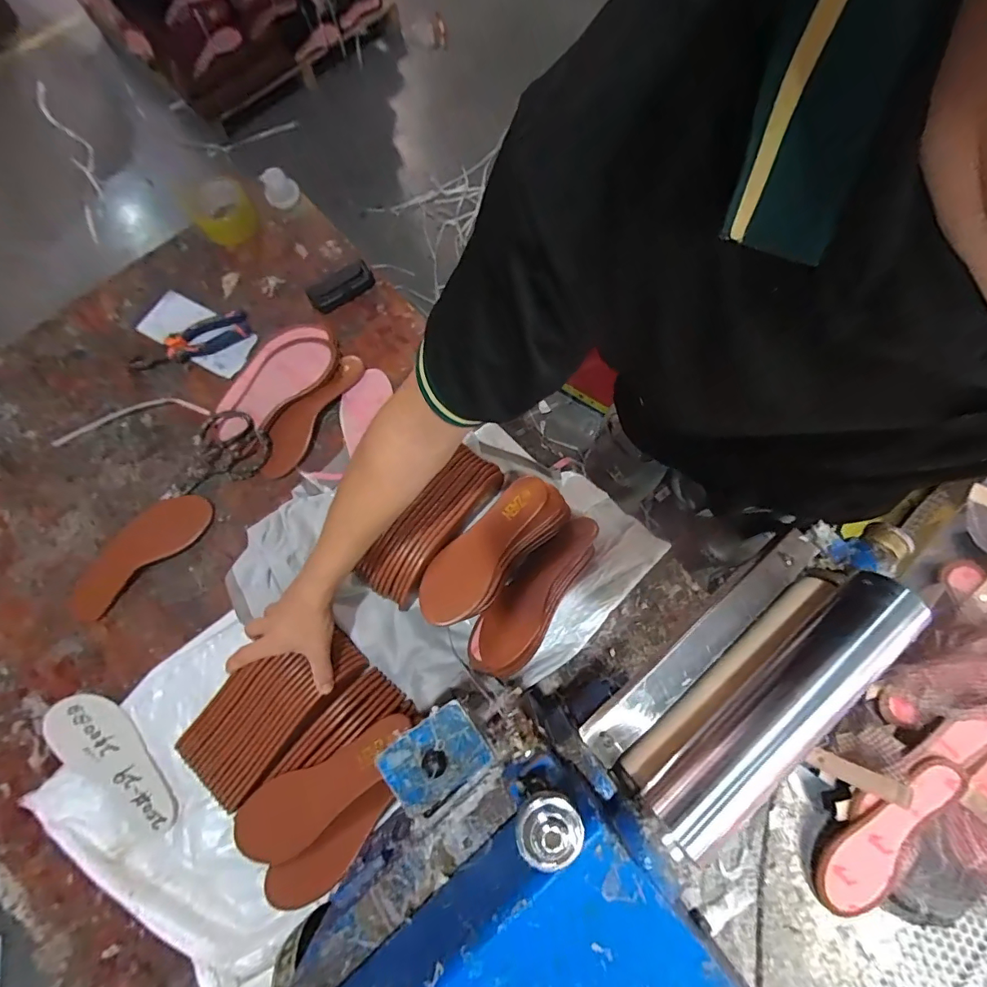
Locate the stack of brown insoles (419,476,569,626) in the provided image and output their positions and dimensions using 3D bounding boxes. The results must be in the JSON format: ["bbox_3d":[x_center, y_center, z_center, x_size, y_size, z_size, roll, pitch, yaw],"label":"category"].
[{"bbox_3d":[0.001,0.075,0.624,0.231,0.074,0.088,-44,79,-10],"label":"stack of brown insoles"}]

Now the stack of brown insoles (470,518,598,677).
[{"bbox_3d":[0.052,0.128,0.624,0.085,0.047,0.239,33,78,9],"label":"stack of brown insoles"}]

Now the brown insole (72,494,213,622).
[{"bbox_3d":[-0.512,0.082,0.683,0.221,0.023,0.077,-41,80,-12],"label":"brown insole"}]

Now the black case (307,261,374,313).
[{"bbox_3d":[-0.252,-0.339,0.778,0.112,0.020,0.051,-23,76,8],"label":"black case"}]

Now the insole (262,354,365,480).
[{"bbox_3d":[-0.284,-0.127,0.723,0.062,0.016,0.224,30,78,8],"label":"insole"}]

